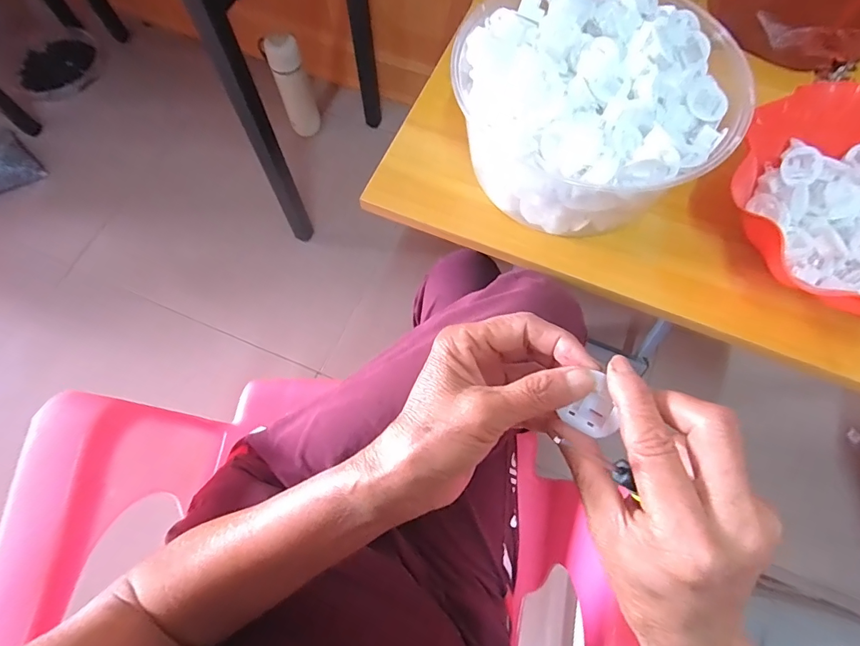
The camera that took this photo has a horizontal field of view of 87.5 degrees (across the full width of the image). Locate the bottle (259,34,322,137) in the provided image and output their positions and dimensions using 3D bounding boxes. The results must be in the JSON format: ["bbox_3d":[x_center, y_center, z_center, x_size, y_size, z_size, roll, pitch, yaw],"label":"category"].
[{"bbox_3d":[-0.306,-0.526,1.019,0.073,0.264,0.061,-16,71,-7],"label":"bottle"}]

